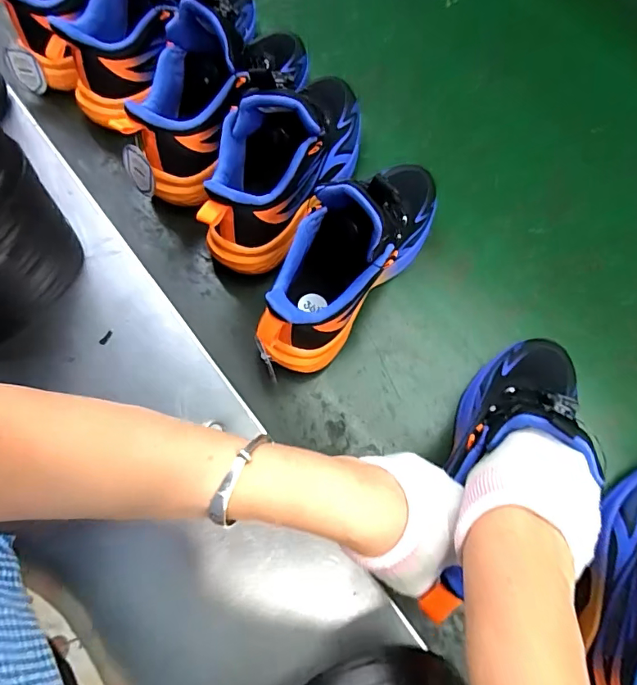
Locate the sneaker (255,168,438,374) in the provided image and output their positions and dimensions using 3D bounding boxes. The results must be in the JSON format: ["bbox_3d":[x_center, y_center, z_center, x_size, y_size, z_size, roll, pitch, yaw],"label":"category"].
[{"bbox_3d":[0.035,-0.085,0.403,0.072,0.151,0.236,37,72,11],"label":"sneaker"}]

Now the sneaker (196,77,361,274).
[{"bbox_3d":[-0.028,-0.178,0.437,0.073,0.141,0.226,29,71,9],"label":"sneaker"}]

